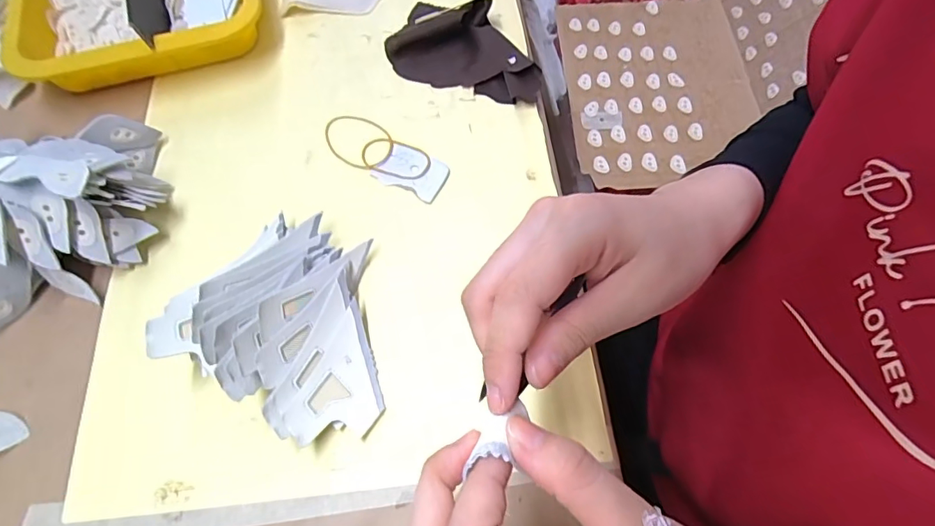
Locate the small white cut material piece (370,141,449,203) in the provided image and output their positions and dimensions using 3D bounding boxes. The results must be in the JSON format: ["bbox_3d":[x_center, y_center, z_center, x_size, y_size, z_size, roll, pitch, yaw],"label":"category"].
[{"bbox_3d":[-0.040,-0.070,0.380,0.052,0.006,0.038,24,67,12],"label":"small white cut material piece"}]

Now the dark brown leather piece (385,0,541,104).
[{"bbox_3d":[0.001,-0.180,0.417,0.135,0.030,0.076,25,67,12],"label":"dark brown leather piece"}]

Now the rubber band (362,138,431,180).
[{"bbox_3d":[-0.054,-0.080,0.385,0.055,0.005,0.035,11,61,6],"label":"rubber band"}]

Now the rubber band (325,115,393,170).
[{"bbox_3d":[-0.086,-0.096,0.396,0.061,0.007,0.044,26,68,13],"label":"rubber band"}]

